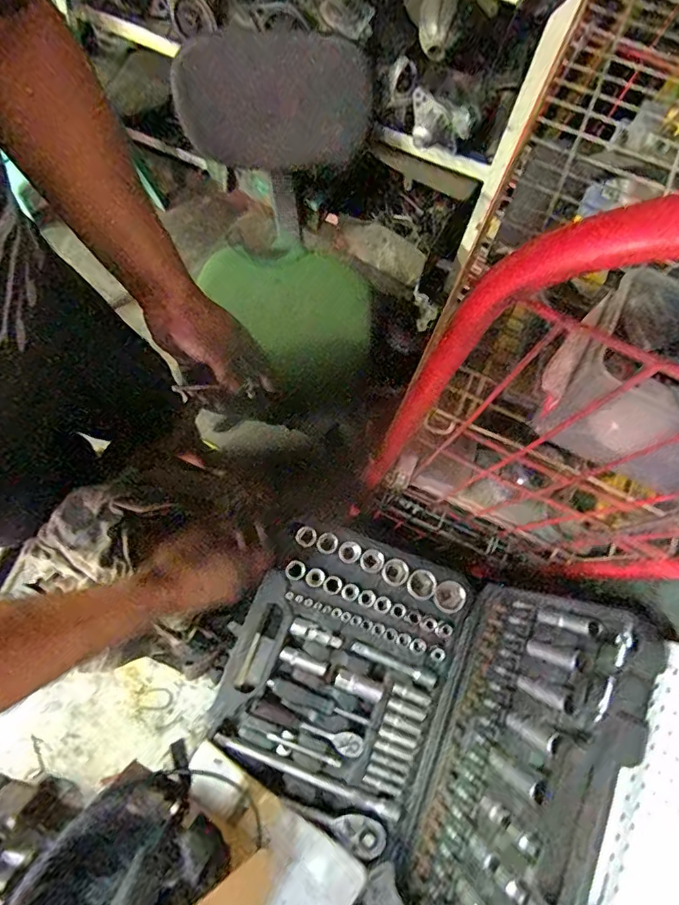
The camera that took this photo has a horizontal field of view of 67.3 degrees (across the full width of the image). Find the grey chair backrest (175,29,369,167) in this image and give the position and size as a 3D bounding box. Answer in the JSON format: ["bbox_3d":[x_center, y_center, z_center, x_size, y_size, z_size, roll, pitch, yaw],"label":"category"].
[{"bbox_3d":[-0.143,-0.714,1.049,0.425,0.238,0.039,10,33,10],"label":"grey chair backrest"}]

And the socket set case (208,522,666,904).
[{"bbox_3d":[0.054,0.300,0.556,0.374,0.280,0.371,16,77,3],"label":"socket set case"}]

